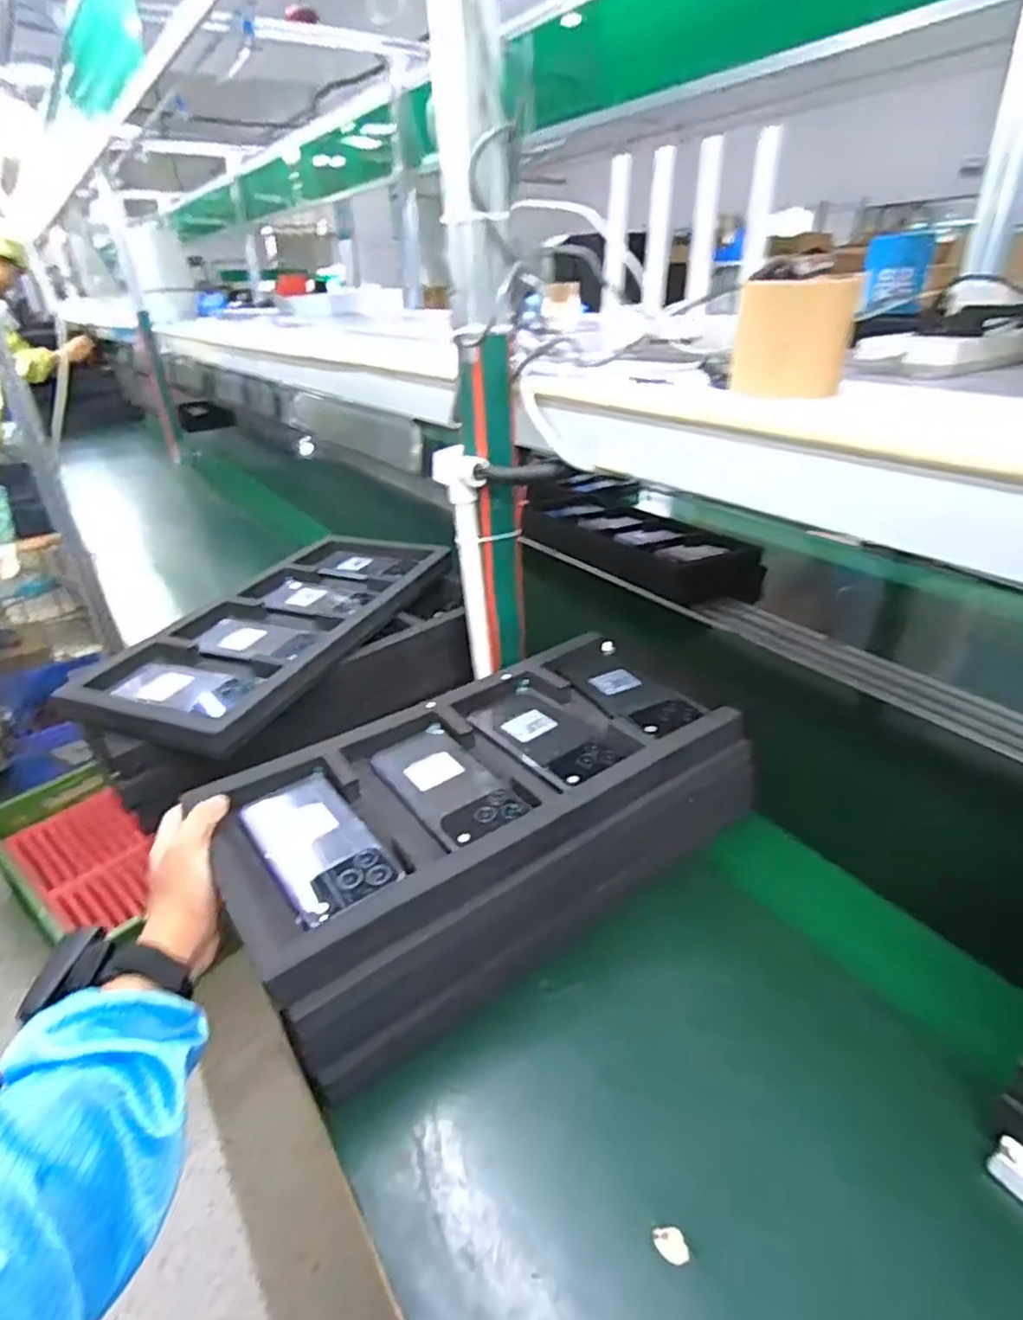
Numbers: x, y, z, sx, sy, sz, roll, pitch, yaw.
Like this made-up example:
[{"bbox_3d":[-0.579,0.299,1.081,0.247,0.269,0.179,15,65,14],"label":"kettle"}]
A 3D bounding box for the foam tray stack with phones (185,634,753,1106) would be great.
[{"bbox_3d":[-0.015,0.134,0.612,0.436,0.118,0.225,-21,34,-29],"label":"foam tray stack with phones"}]

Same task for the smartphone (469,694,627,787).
[{"bbox_3d":[0.033,0.068,0.624,0.079,0.010,0.137,-24,36,-33],"label":"smartphone"}]

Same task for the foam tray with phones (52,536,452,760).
[{"bbox_3d":[-0.270,-0.045,0.808,0.218,0.057,0.483,11,32,23],"label":"foam tray with phones"}]

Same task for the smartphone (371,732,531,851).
[{"bbox_3d":[-0.055,0.104,0.573,0.071,0.010,0.153,-22,34,-30],"label":"smartphone"}]

